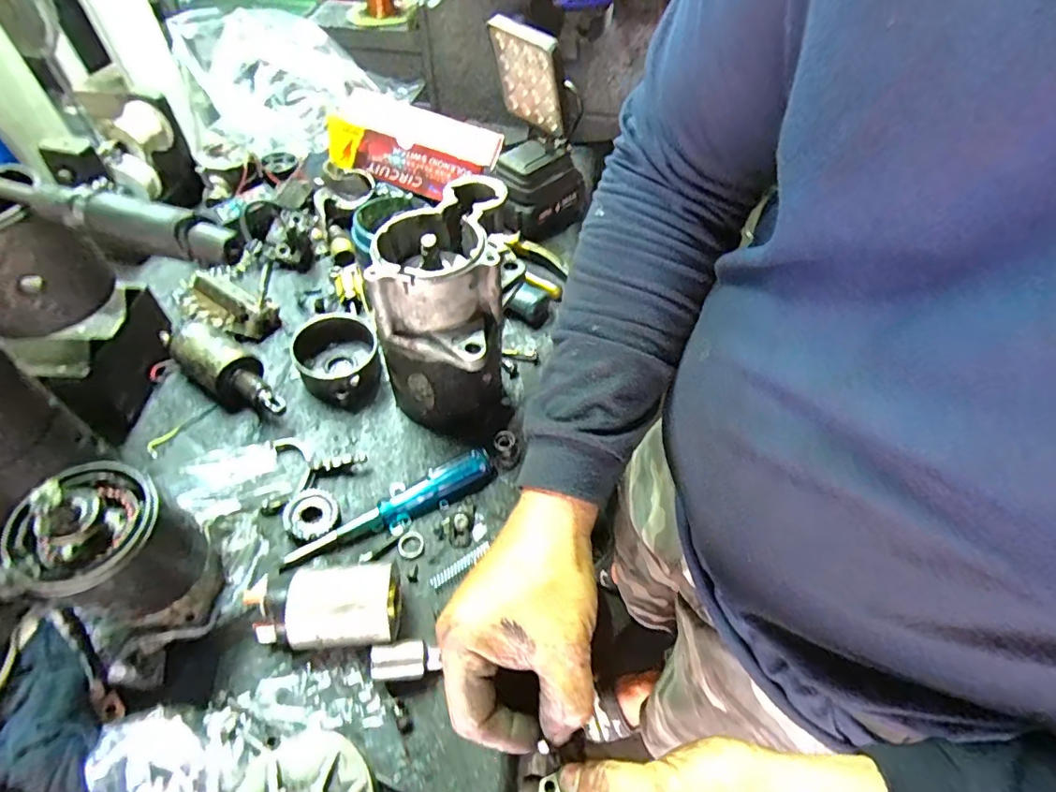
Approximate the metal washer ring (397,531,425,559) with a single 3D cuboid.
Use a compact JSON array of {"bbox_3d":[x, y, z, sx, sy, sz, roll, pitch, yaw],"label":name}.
[{"bbox_3d":[-0.100,0.126,0.447,0.022,0.004,0.023,1,52,-1],"label":"metal washer ring"}]

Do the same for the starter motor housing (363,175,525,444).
[{"bbox_3d":[-0.066,-0.071,0.489,0.106,0.192,0.170,8,52,5],"label":"starter motor housing"}]

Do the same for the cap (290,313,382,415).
[{"bbox_3d":[-0.189,-0.034,0.532,0.078,0.055,0.085,-20,55,-16],"label":"cap"}]

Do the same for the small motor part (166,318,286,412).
[{"bbox_3d":[-0.292,-0.028,0.507,0.156,0.047,0.053,36,58,9],"label":"small motor part"}]

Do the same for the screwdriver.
[{"bbox_3d":[-0.112,0.096,0.453,0.184,0.028,0.025,-25,56,-19],"label":"screwdriver"}]

